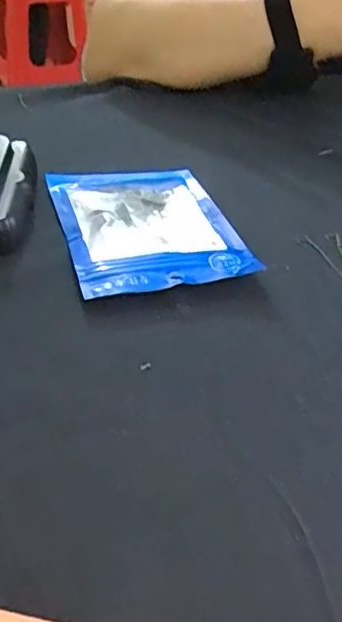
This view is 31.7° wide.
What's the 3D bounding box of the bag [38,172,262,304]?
[{"bbox_3d":[-0.010,-0.053,0.363,0.109,0.012,0.132,-8,41,-16],"label":"bag"}]

